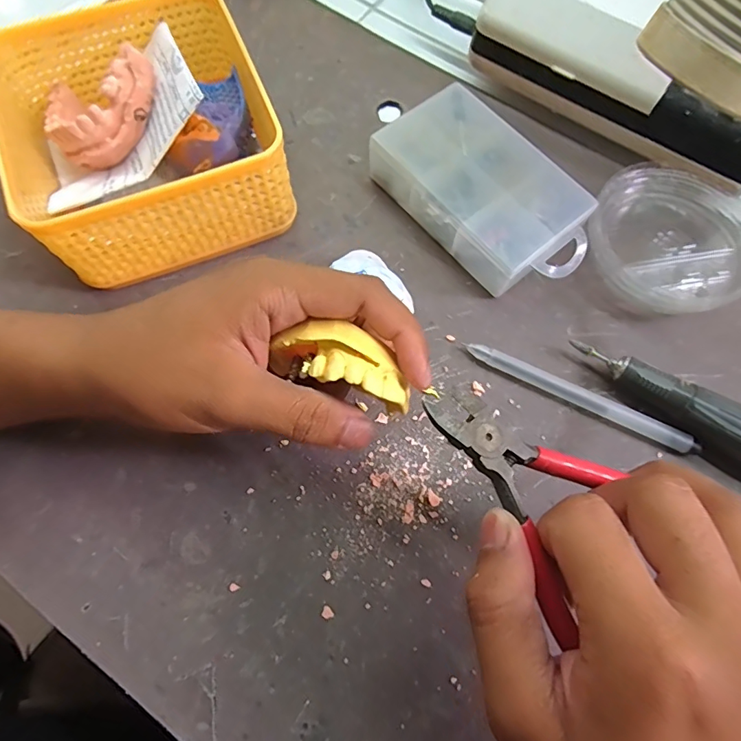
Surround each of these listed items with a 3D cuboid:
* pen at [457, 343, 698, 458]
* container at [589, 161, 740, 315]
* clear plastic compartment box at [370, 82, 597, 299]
[{"bbox_3d":[0.110,0.013,0.252,0.125,0.010,0.011,26,74,7],"label":"pen"},{"bbox_3d":[0.173,-0.076,0.273,0.077,0.028,0.090,-24,74,-8],"label":"container"},{"bbox_3d":[0.068,-0.104,0.278,0.075,0.031,0.127,-42,77,-12],"label":"clear plastic compartment box"}]

